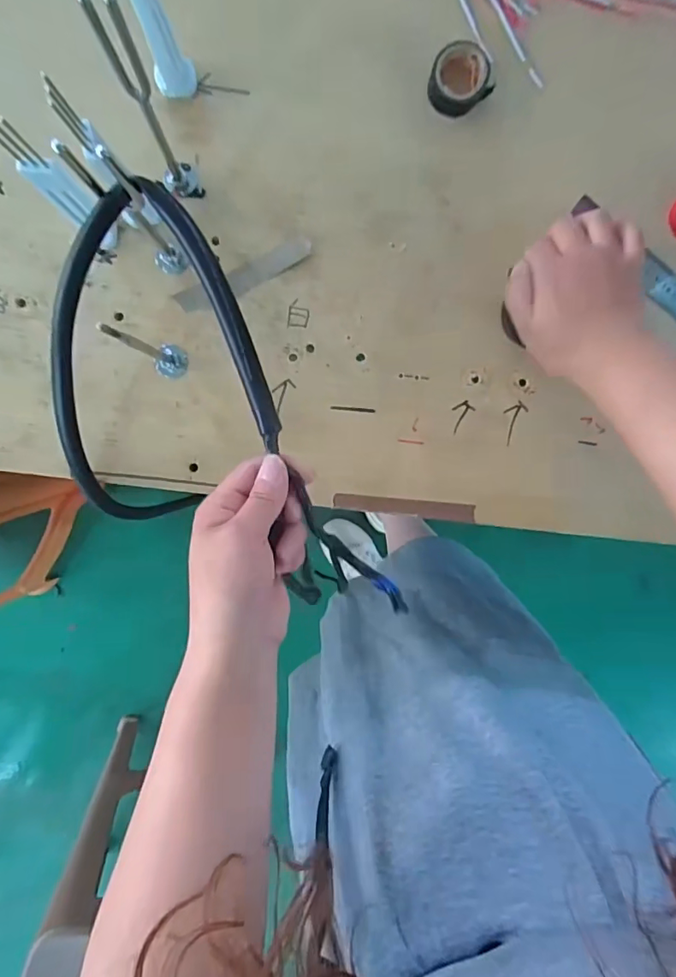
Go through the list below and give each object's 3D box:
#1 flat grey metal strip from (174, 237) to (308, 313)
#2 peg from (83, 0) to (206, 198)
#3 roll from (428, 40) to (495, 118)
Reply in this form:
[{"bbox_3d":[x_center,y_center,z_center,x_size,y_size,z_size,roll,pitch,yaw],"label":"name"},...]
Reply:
[{"bbox_3d":[-0.072,-0.165,0.400,0.111,0.004,0.020,-26,94,-2],"label":"flat grey metal strip"},{"bbox_3d":[-0.117,-0.229,0.320,0.026,0.148,0.035,-26,98,2],"label":"peg"},{"bbox_3d":[0.092,-0.307,0.381,0.046,0.015,0.044,0,98,-2],"label":"roll"}]

